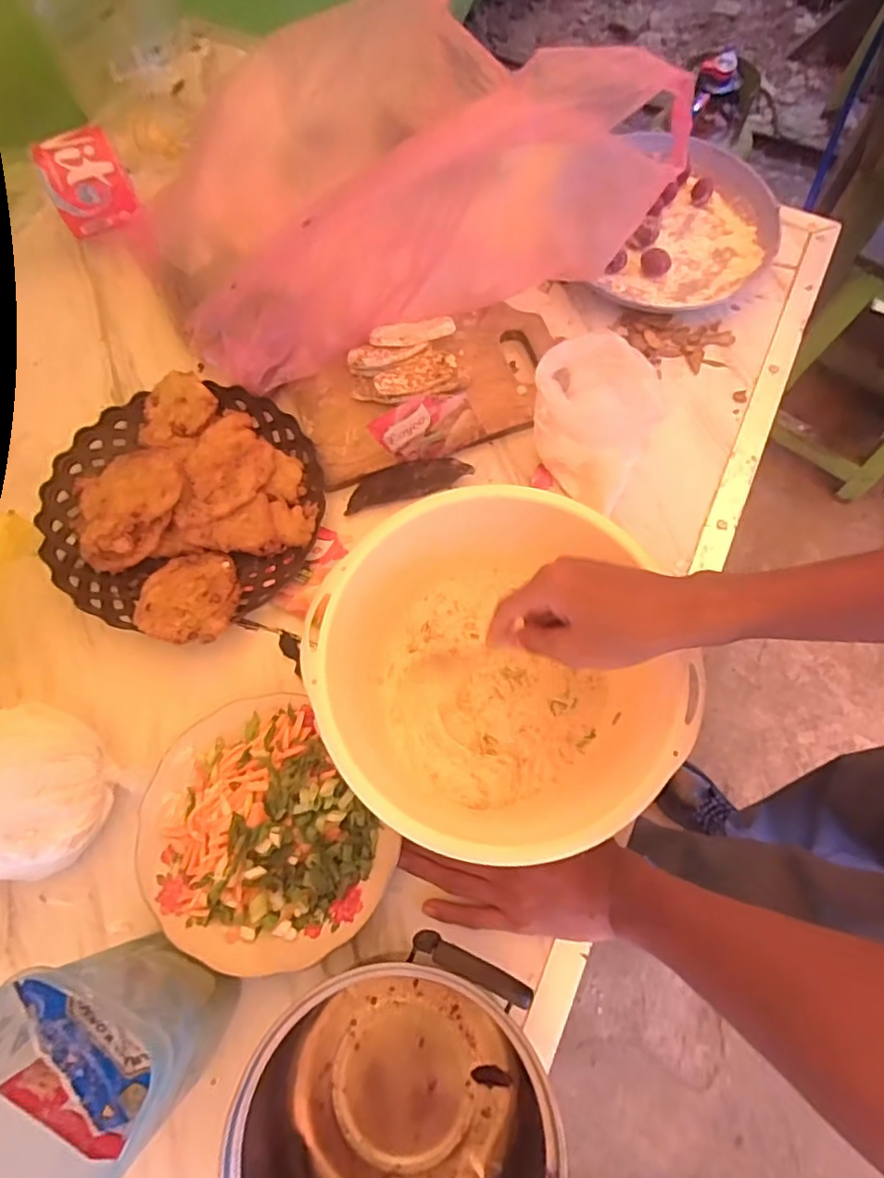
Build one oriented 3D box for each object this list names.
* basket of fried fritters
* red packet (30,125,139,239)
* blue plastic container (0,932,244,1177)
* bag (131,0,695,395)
[{"bbox_3d":[-0.220,-0.078,0.516,0.221,0.051,0.223,0,71,0],"label":"basket of fried fritters"},{"bbox_3d":[-0.333,-0.381,0.576,0.069,0.075,0.014,-24,38,-7],"label":"red packet"},{"bbox_3d":[-0.193,0.258,0.336,0.101,0.125,0.099,21,72,8],"label":"blue plastic container"},{"bbox_3d":[-0.056,-0.374,0.533,0.425,0.201,0.258,-17,72,-6],"label":"bag"}]

